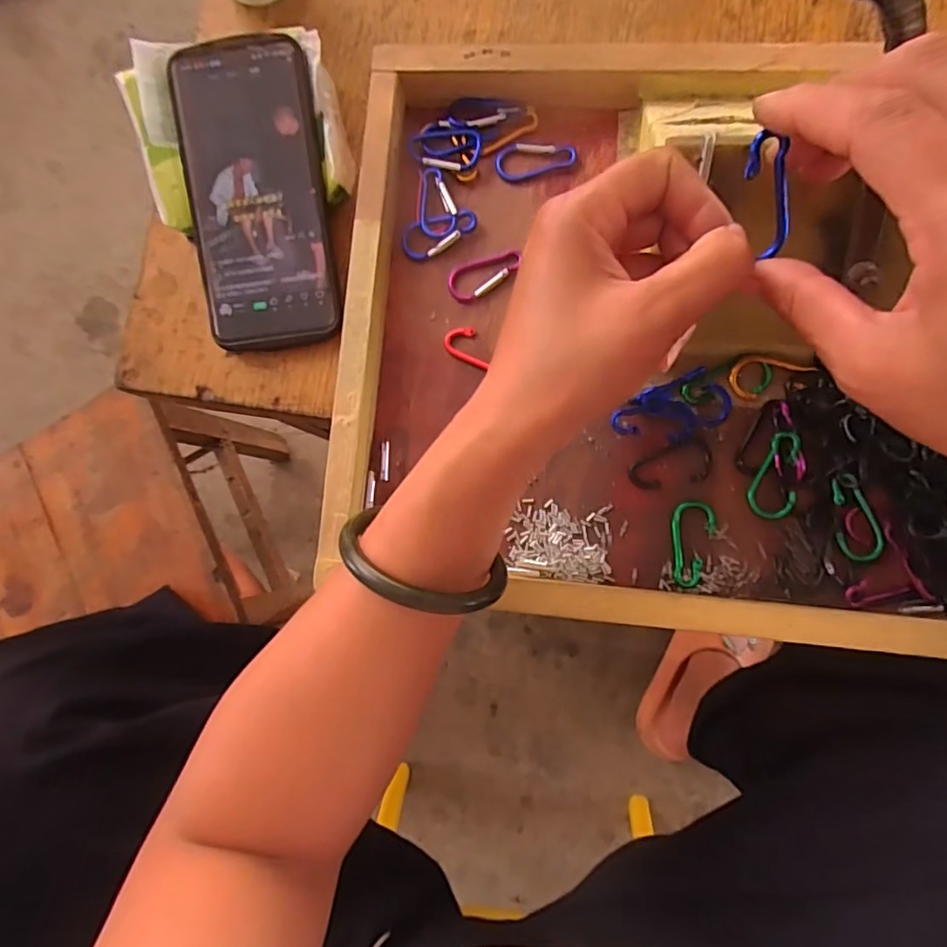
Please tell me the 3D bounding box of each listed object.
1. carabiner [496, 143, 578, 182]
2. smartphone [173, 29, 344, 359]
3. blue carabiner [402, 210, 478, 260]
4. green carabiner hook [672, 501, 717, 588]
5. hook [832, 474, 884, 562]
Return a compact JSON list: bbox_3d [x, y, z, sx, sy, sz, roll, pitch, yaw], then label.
[{"bbox_3d":[0.036,-0.181,0.330,0.046,0.005,0.022,-4,84,5],"label":"carabiner"},{"bbox_3d":[-0.127,-0.162,0.335,0.079,0.008,0.170,-6,96,5],"label":"smartphone"},{"bbox_3d":[-0.020,-0.139,0.328,0.044,0.004,0.020,-28,100,10],"label":"blue carabiner"},{"bbox_3d":[0.115,0.036,0.298,0.023,0.004,0.044,0,85,6],"label":"green carabiner hook"},{"bbox_3d":[0.192,0.022,0.286,0.020,0.006,0.042,-3,84,5],"label":"hook"}]

